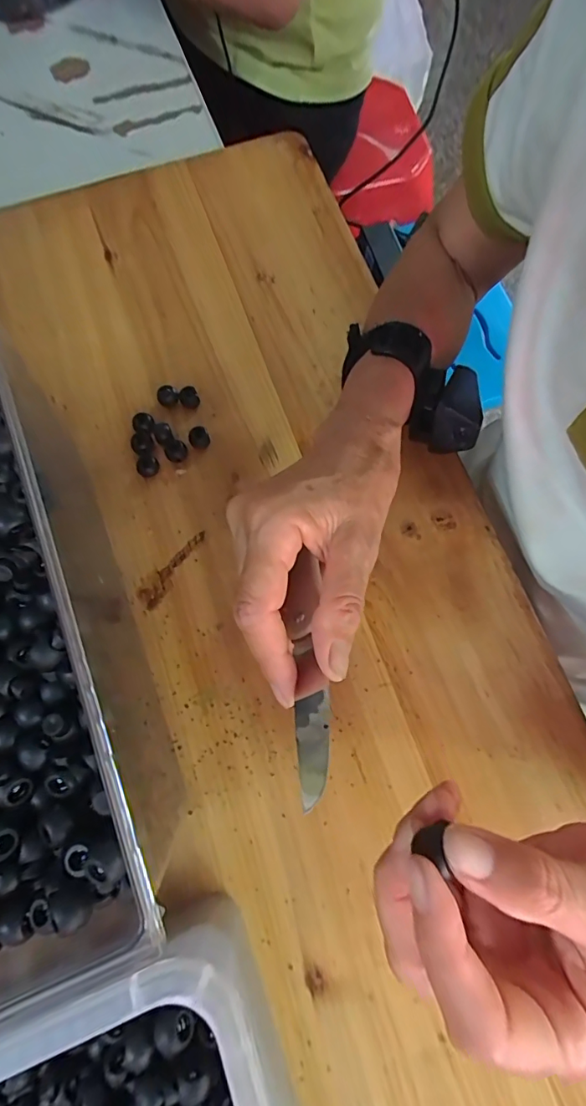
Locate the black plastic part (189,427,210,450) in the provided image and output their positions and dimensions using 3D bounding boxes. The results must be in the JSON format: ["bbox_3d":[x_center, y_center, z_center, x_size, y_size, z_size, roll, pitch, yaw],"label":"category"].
[{"bbox_3d":[-0.069,-0.084,0.348,0.014,0.008,0.015,0,73,0],"label":"black plastic part"}]

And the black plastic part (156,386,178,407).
[{"bbox_3d":[-0.094,-0.118,0.356,0.016,0.009,0.015,0,73,0],"label":"black plastic part"}]

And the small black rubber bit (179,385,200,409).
[{"bbox_3d":[-0.079,-0.118,0.357,0.014,0.010,0.014,0,73,0],"label":"small black rubber bit"}]

